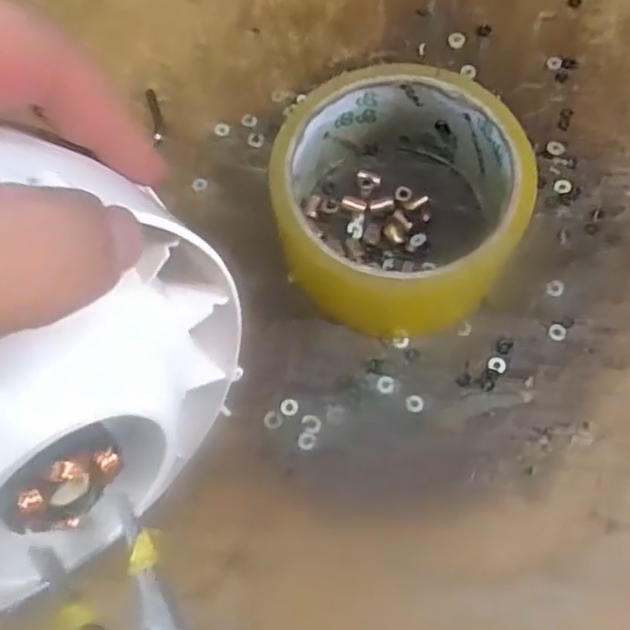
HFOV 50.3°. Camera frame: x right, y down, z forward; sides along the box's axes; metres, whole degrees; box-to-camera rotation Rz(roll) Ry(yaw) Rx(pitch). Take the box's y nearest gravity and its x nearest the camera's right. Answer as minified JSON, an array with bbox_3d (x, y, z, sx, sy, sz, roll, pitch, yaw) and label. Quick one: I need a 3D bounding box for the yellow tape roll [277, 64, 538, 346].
[{"bbox_3d":[0.031,-0.042,0.250,0.087,0.043,0.088,-1,69,2],"label":"yellow tape roll"}]

